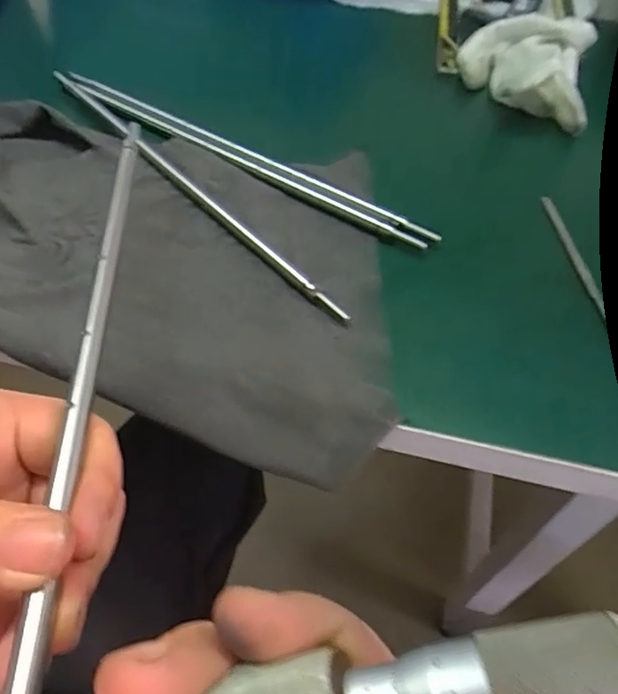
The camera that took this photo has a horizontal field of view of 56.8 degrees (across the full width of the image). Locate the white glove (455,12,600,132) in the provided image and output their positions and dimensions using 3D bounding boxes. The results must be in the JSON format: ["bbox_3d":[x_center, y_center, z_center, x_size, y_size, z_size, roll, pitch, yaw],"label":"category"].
[{"bbox_3d":[0.149,-0.195,0.395,0.088,0.029,0.116,17,54,10],"label":"white glove"}]

